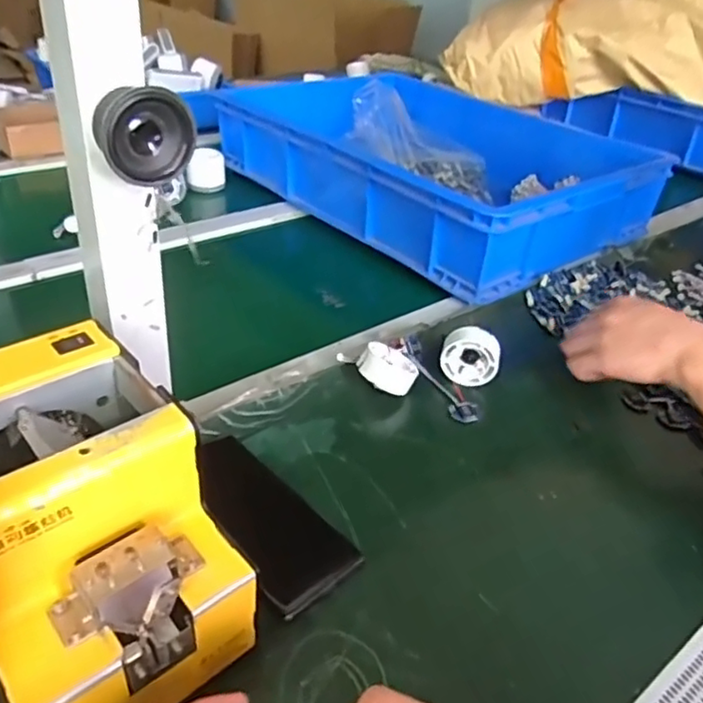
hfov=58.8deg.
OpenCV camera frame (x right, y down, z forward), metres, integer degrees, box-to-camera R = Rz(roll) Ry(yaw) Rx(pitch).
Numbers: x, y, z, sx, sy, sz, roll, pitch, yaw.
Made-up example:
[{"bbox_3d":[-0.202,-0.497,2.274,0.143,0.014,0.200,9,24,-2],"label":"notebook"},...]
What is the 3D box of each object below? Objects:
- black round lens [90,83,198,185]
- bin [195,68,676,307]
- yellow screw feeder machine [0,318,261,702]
[{"bbox_3d":[-0.118,-0.125,0.358,0.053,0.050,0.028,-9,38,-21],"label":"black round lens"},{"bbox_3d":[0.125,-0.298,0.977,0.413,0.129,0.580,-23,44,-34],"label":"bin"},{"bbox_3d":[-0.151,0.101,0.347,0.120,0.150,0.169,-25,46,-37],"label":"yellow screw feeder machine"}]

